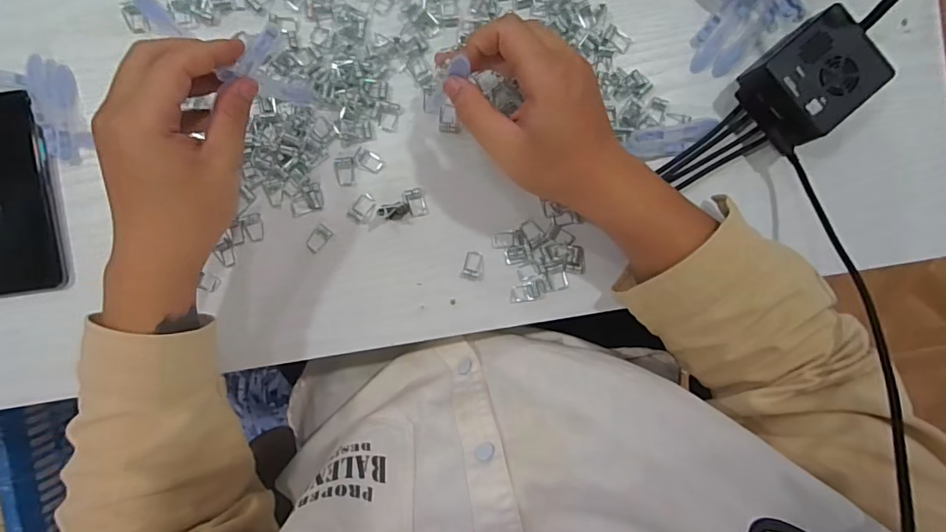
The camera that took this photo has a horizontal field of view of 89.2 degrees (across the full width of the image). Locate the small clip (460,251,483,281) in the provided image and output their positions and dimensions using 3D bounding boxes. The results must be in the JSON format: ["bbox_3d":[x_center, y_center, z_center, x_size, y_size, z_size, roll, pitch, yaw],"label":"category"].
[{"bbox_3d":[0.000,0.000,0.405,0.017,0.005,0.024,12,92,-2],"label":"small clip"}]

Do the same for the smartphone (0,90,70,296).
[{"bbox_3d":[-0.382,-0.058,0.391,0.077,0.009,0.161,-7,93,-1],"label":"smartphone"}]

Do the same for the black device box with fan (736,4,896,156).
[{"bbox_3d":[0.262,-0.147,0.379,0.087,0.049,0.074,-41,93,0],"label":"black device box with fan"}]

